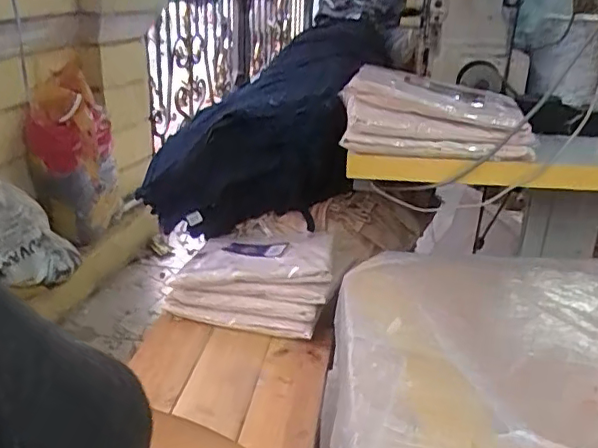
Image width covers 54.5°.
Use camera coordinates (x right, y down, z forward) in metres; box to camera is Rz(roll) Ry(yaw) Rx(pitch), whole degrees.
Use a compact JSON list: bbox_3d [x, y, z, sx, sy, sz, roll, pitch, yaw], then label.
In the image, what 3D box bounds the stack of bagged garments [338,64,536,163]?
[{"bbox_3d":[0.197,-0.161,0.847,0.247,0.098,0.170,5,24,7],"label":"stack of bagged garments"}]

